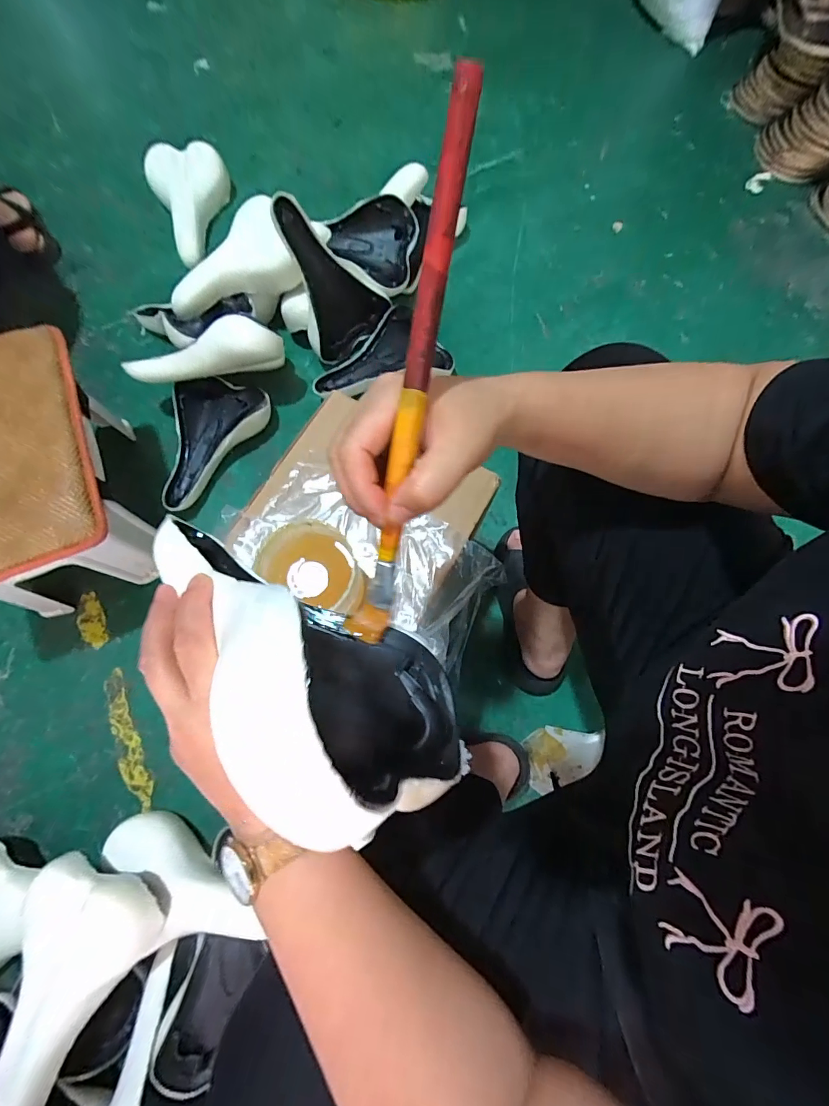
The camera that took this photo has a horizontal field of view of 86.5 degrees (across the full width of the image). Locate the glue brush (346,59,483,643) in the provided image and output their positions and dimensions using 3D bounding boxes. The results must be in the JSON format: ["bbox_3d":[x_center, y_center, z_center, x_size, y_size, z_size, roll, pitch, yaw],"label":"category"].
[{"bbox_3d":[-0.006,-0.063,0.233,0.022,0.011,0.275,14,119,3],"label":"glue brush"}]

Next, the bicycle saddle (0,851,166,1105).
[{"bbox_3d":[-0.404,0.491,0.483,0.144,0.053,0.242,21,75,5],"label":"bicycle saddle"}]

